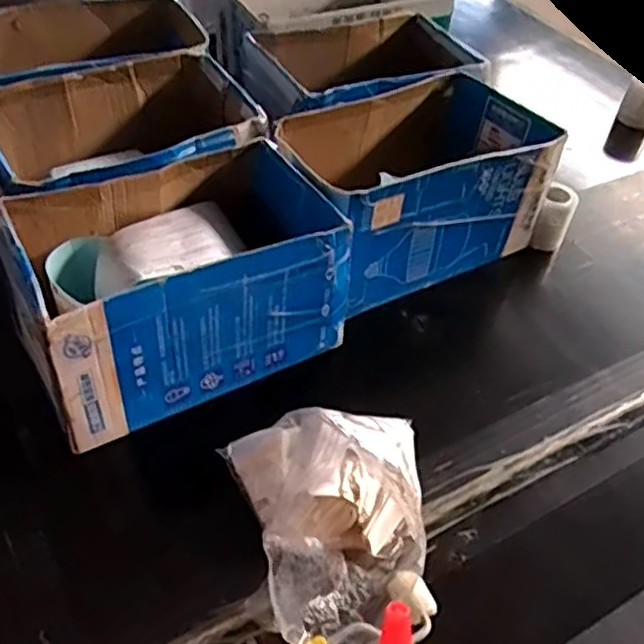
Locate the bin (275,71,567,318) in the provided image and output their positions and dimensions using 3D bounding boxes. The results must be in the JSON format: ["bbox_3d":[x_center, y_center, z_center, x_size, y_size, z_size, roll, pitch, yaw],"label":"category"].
[{"bbox_3d":[0.098,-0.148,0.759,0.290,0.145,0.180,-24,54,-26],"label":"bin"}]

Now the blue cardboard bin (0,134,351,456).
[{"bbox_3d":[-0.129,-0.039,0.632,0.273,0.142,0.174,-21,53,-24],"label":"blue cardboard bin"}]

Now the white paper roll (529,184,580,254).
[{"bbox_3d":[0.273,-0.121,0.810,0.036,0.065,0.047,21,48,13],"label":"white paper roll"}]

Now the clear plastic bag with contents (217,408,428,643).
[{"bbox_3d":[0.019,0.143,0.521,0.158,0.071,0.185,-6,48,-12],"label":"clear plastic bag with contents"}]

